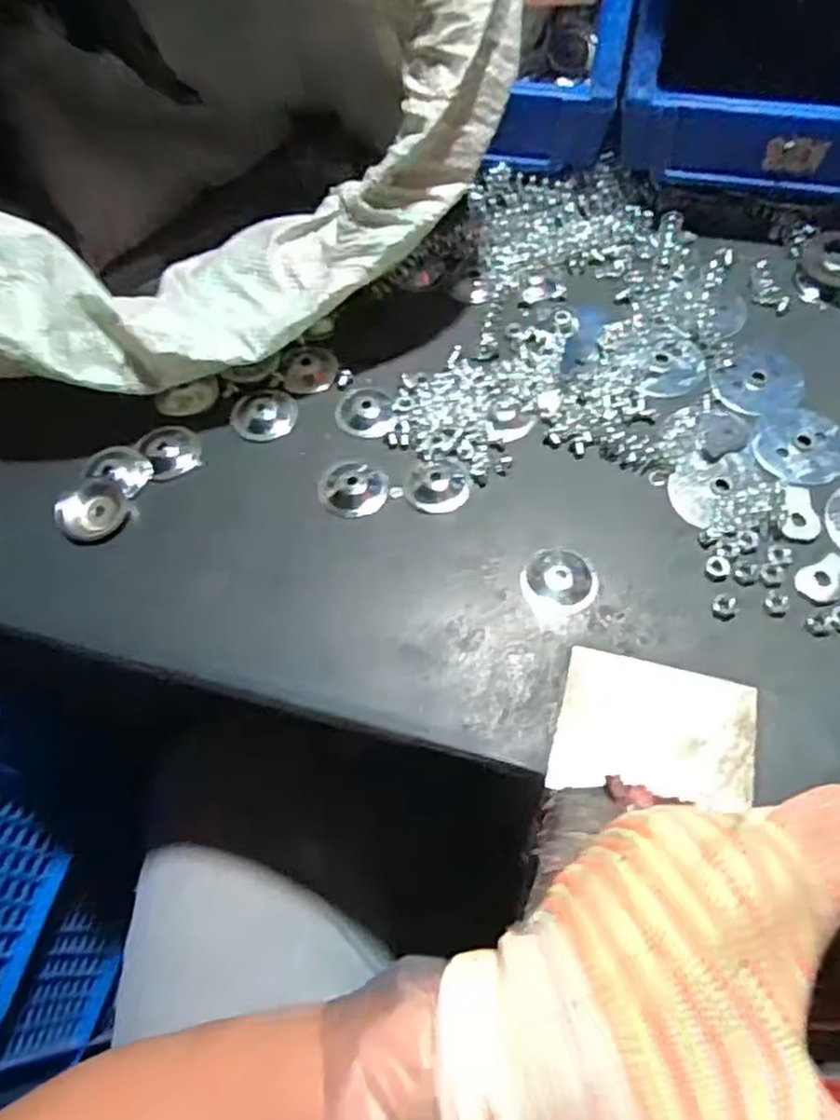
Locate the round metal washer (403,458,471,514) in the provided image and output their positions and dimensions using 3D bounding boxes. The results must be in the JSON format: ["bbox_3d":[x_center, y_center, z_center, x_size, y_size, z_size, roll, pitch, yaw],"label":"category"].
[{"bbox_3d":[0.009,-0.037,0.353,0.031,0.004,0.029,-2,61,3],"label":"round metal washer"}]

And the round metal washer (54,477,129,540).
[{"bbox_3d":[-0.159,-0.023,0.353,0.029,0.004,0.031,46,69,3],"label":"round metal washer"}]

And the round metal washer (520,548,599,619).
[{"bbox_3d":[0.063,0.009,0.325,0.033,0.004,0.034,-2,61,3],"label":"round metal washer"}]

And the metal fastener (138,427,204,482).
[{"bbox_3d":[-0.127,-0.055,0.372,0.029,0.004,0.029,3,75,-12],"label":"metal fastener"}]

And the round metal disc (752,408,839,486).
[{"bbox_3d":[0.188,-0.057,0.355,0.045,0.004,0.048,-2,61,3],"label":"round metal disc"}]

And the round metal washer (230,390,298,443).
[{"bbox_3d":[-0.083,-0.077,0.381,0.034,0.004,0.030,-5,61,1],"label":"round metal washer"}]

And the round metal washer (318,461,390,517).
[{"bbox_3d":[-0.033,-0.036,0.355,0.034,0.004,0.030,17,64,13],"label":"round metal washer"}]

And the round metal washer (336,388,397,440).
[{"bbox_3d":[-0.028,-0.078,0.376,0.030,0.004,0.035,-14,61,-4],"label":"round metal washer"}]

